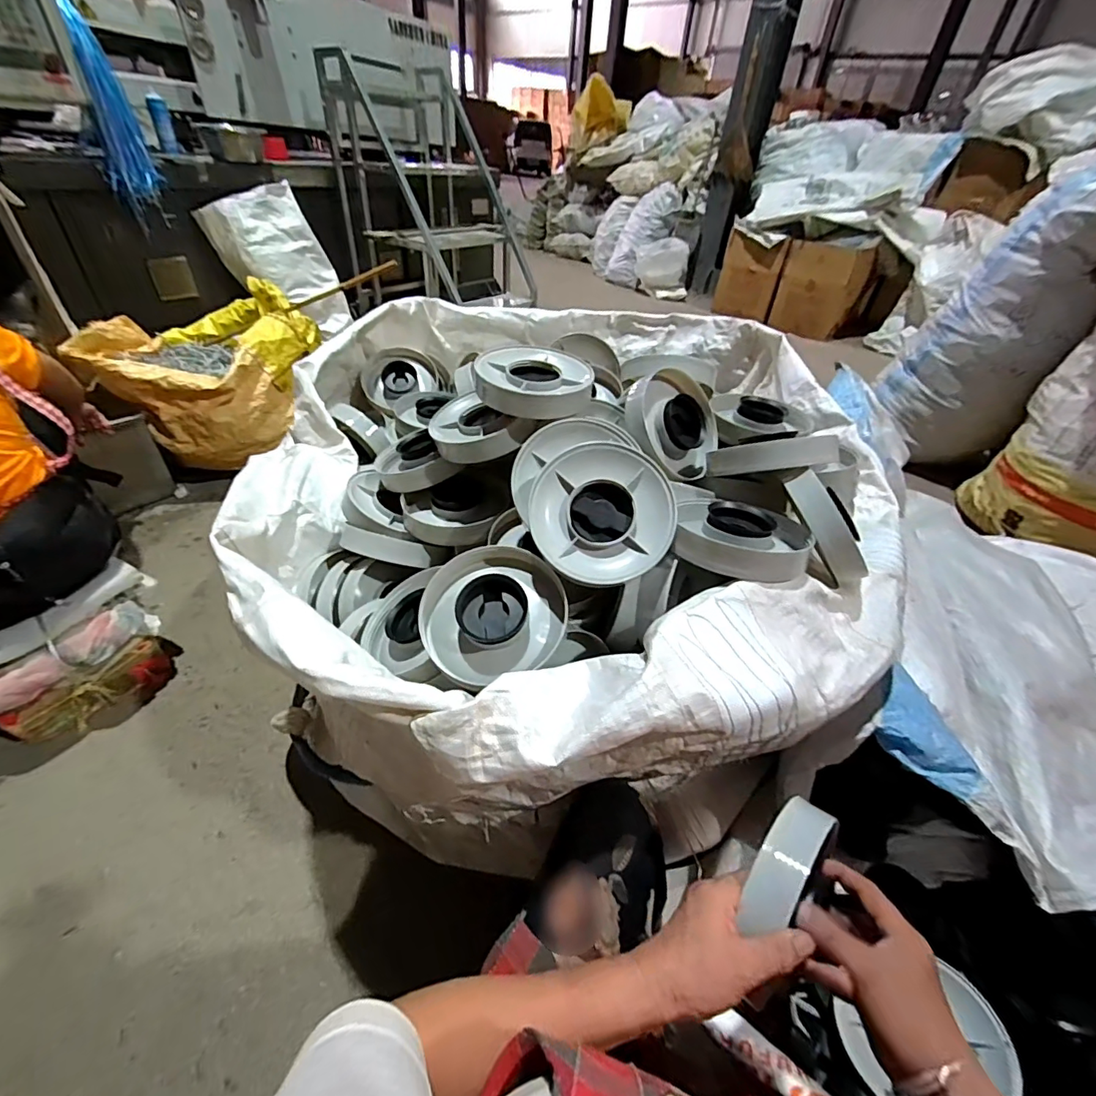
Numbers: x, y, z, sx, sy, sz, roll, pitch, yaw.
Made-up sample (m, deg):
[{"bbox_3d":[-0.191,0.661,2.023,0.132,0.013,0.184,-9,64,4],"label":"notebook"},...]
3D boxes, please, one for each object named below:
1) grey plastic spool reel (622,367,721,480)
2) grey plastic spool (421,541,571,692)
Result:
[{"bbox_3d":[0.176,-0.169,0.677,0.167,0.153,0.050,-15,6,-37],"label":"grey plastic spool reel"},{"bbox_3d":[-0.059,0.067,0.526,0.154,0.042,0.152,-12,68,-11],"label":"grey plastic spool"}]

